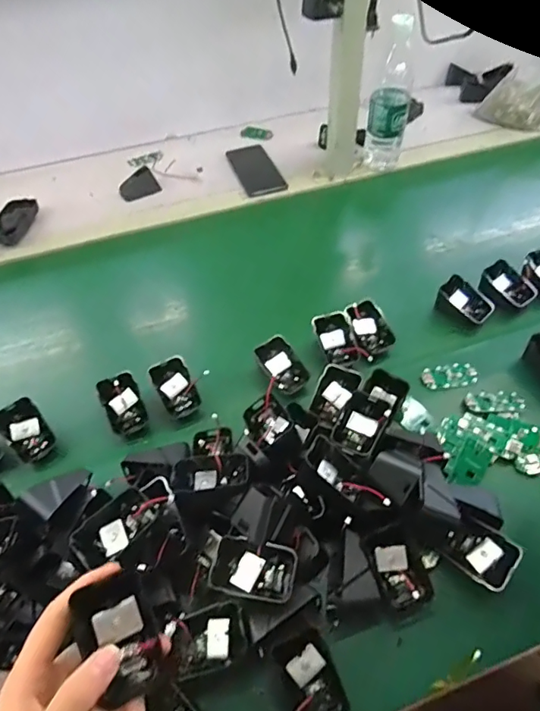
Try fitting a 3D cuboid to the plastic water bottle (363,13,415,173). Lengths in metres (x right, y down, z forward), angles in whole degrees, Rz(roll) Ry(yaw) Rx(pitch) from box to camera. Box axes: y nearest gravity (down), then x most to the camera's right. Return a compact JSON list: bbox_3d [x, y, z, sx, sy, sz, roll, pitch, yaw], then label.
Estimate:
[{"bbox_3d":[0.197,-0.417,0.783,0.061,0.228,0.060,5,51,6],"label":"plastic water bottle"}]

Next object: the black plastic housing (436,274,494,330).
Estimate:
[{"bbox_3d":[0.257,-0.070,0.632,0.067,0.042,0.037,33,59,26],"label":"black plastic housing"}]

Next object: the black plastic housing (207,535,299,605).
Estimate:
[{"bbox_3d":[-0.013,0.182,0.407,0.069,0.020,0.043,6,51,8],"label":"black plastic housing"}]

